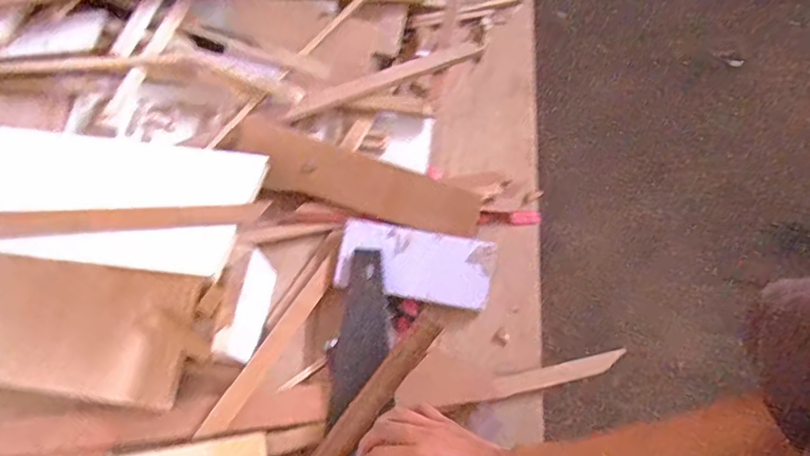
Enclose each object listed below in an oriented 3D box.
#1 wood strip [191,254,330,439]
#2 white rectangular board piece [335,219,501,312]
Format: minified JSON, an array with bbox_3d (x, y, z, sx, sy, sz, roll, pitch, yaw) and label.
[{"bbox_3d":[-0.169,0.149,0.686,0.028,0.015,0.254,31,74,11],"label":"wood strip"},{"bbox_3d":[0.014,0.047,0.722,0.200,0.007,0.092,10,87,1],"label":"white rectangular board piece"}]

